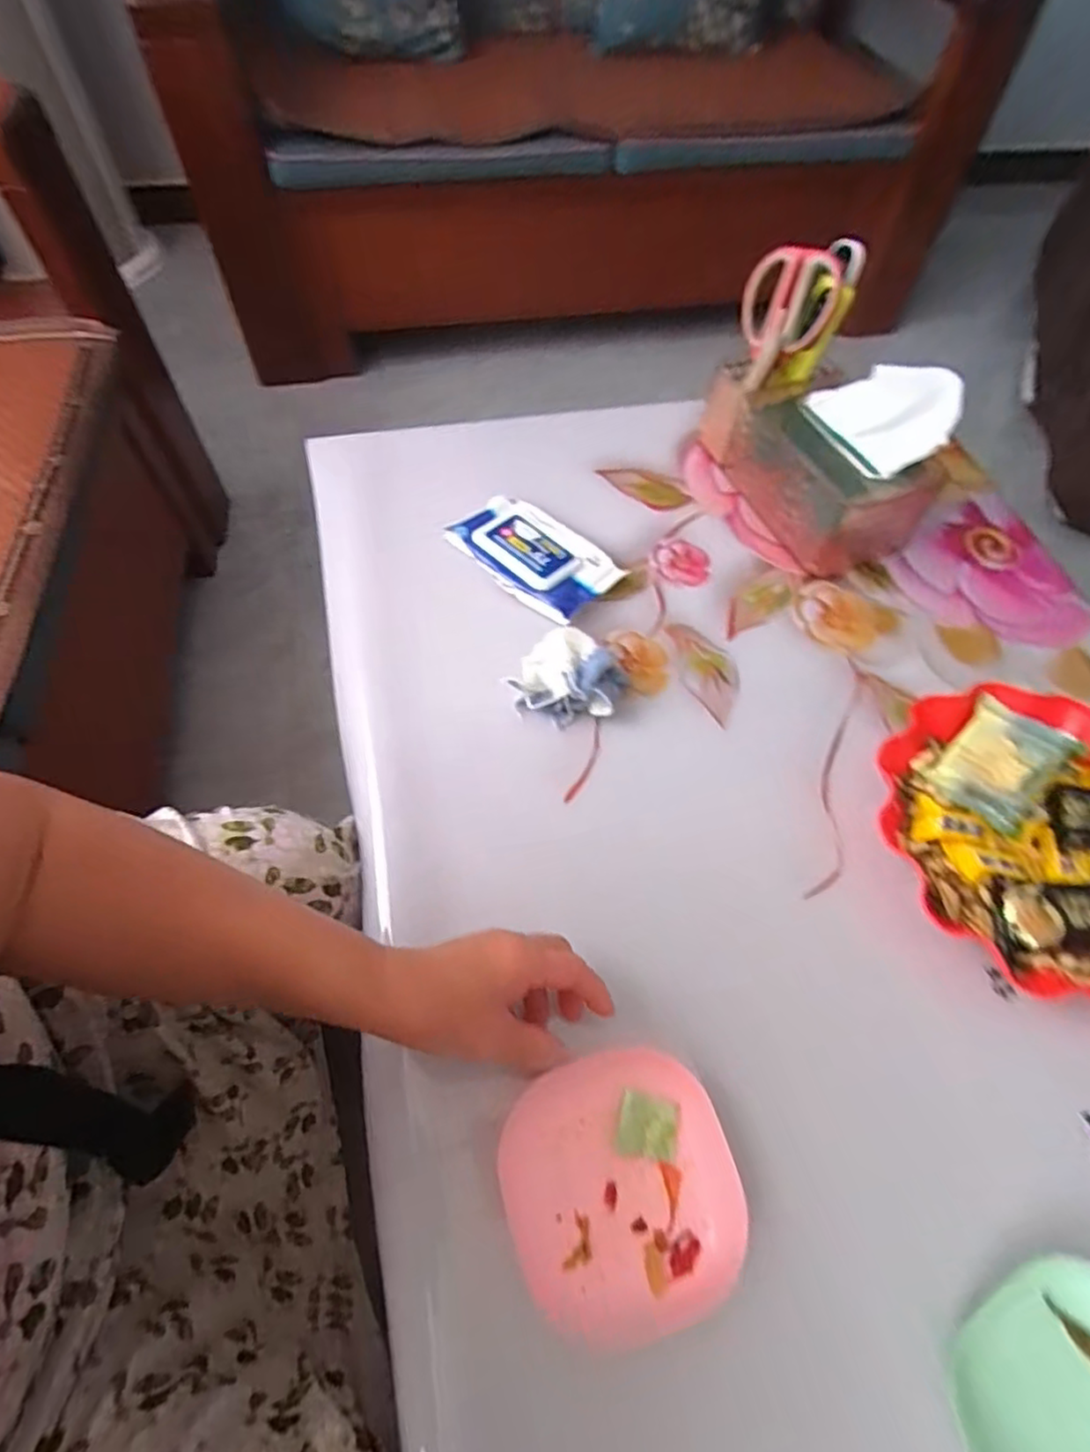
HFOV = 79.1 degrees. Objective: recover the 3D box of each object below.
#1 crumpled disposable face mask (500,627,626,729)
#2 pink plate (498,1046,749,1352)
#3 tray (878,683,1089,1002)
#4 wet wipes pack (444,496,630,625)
[{"bbox_3d":[0.022,-0.043,0.537,0.085,0.047,0.075,16,60,7],"label":"crumpled disposable face mask"},{"bbox_3d":[0.044,0.261,0.375,0.128,0.018,0.128,1,59,-2],"label":"pink plate"},{"bbox_3d":[0.365,0.079,0.478,0.206,0.049,0.227,-16,61,-11],"label":"tray"},{"bbox_3d":[-0.010,-0.159,0.615,0.149,0.028,0.092,40,66,19],"label":"wet wipes pack"}]

